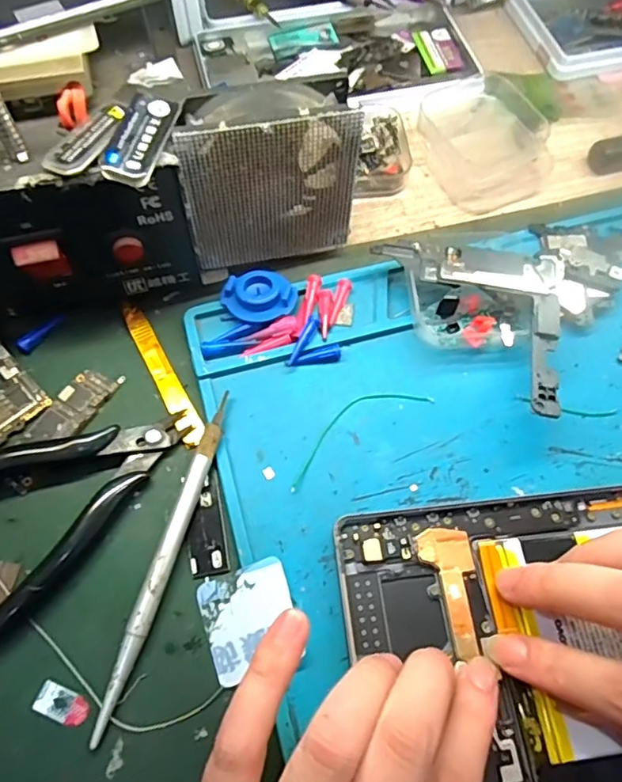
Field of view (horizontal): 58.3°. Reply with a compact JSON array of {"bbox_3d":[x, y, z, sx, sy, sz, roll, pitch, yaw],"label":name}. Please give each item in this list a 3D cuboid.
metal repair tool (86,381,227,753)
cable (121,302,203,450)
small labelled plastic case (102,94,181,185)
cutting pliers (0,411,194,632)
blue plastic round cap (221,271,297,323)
[{"bbox_3d":[-0.059,0.065,0.232,0.009,0.009,0.141,15,66,6],"label":"metal repair tool"},{"bbox_3d":[-0.073,-0.010,0.272,0.011,0.004,0.085,-27,68,-13],"label":"cable"},{"bbox_3d":[-0.066,-0.100,0.215,0.020,0.004,0.044,7,65,2],"label":"small labelled plastic case"},{"bbox_3d":[-0.107,0.039,0.236,0.115,0.021,0.072,-36,70,-16],"label":"cutting pliers"},{"bbox_3d":[-0.026,-0.048,0.280,0.036,0.006,0.026,3,65,1],"label":"blue plastic round cap"}]

